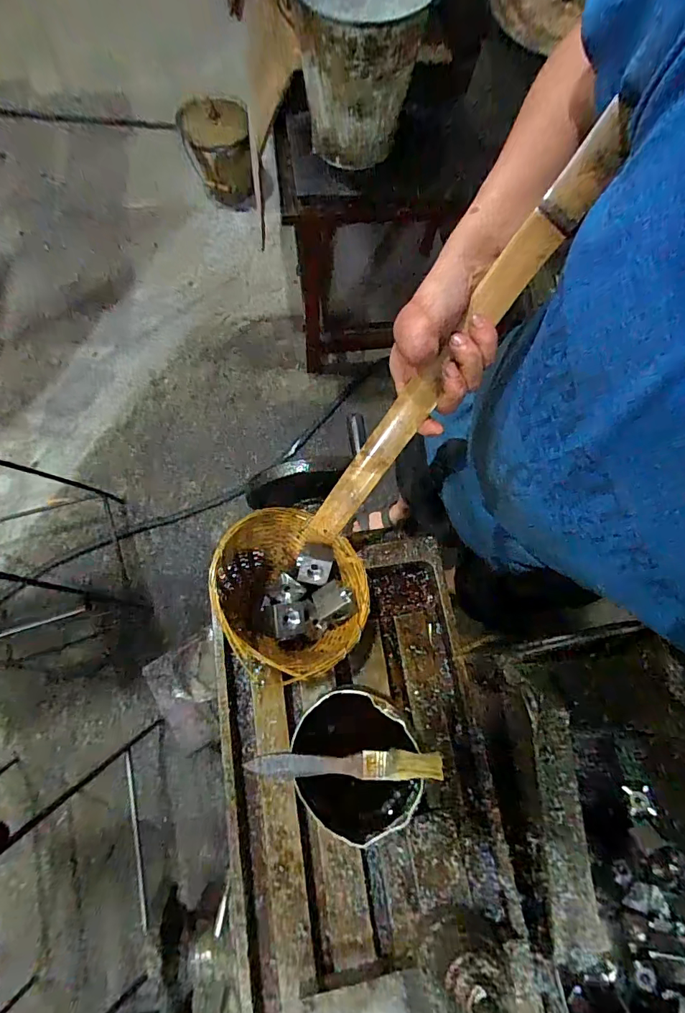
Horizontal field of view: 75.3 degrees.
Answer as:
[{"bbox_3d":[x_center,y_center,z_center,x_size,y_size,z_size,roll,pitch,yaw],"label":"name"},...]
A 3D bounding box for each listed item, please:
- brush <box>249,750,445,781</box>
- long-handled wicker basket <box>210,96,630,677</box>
[{"bbox_3d":[0.003,0.203,0.348,0.150,0.005,0.020,1,73,-4],"label":"brush"},{"bbox_3d":[0.039,-0.051,0.337,0.135,0.110,0.451,38,108,9],"label":"long-handled wicker basket"}]

